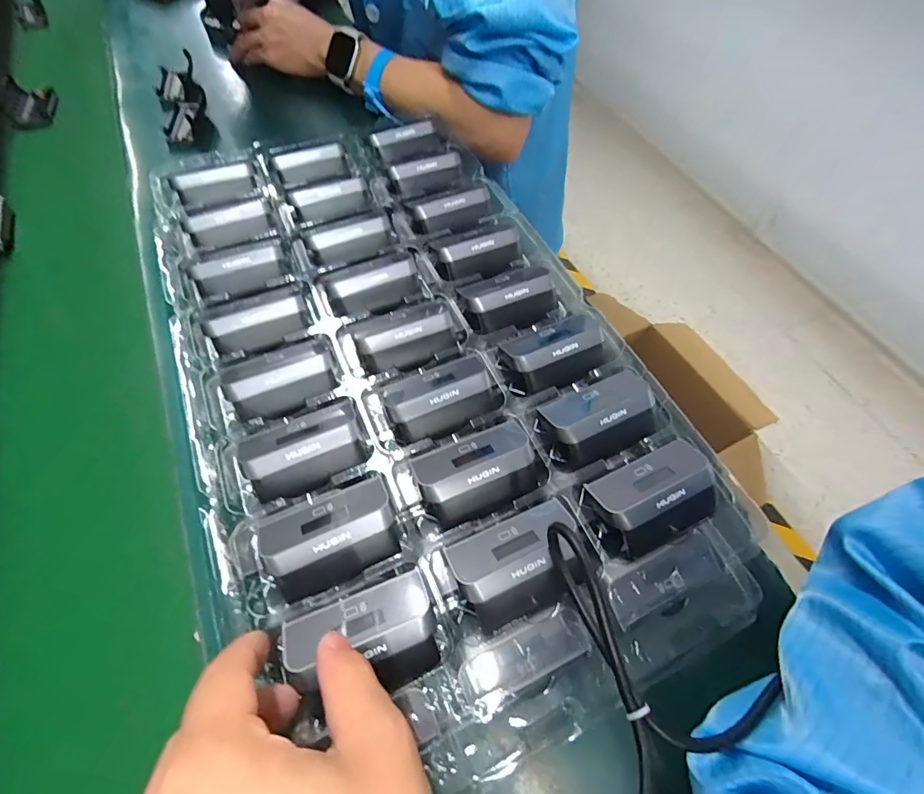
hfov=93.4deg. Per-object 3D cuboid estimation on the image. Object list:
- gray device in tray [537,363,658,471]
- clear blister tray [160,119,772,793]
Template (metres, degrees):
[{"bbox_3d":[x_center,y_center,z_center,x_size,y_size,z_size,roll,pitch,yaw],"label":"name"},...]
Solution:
[{"bbox_3d":[0.094,0.012,0.297,0.078,0.027,0.051,-21,63,-12],"label":"gray device in tray"},{"bbox_3d":[-0.041,-0.042,0.317,0.292,0.031,0.493,-22,63,-12],"label":"clear blister tray"}]

